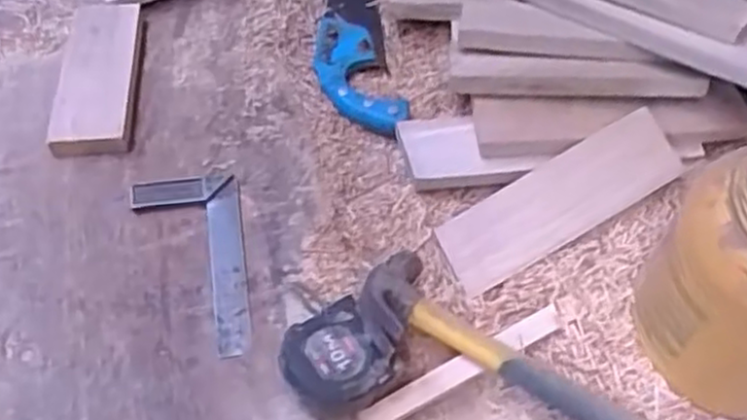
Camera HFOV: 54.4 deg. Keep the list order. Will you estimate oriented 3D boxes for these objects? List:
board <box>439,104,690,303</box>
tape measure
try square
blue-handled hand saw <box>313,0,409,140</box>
[{"bbox_3d":[0.172,-0.009,0.666,0.231,0.013,0.073,-30,82,-4],"label":"board"},{"bbox_3d":[-0.032,0.122,0.582,0.082,0.045,0.081,-23,58,-23],"label":"tape measure"},{"bbox_3d":[-0.162,0.046,0.642,0.096,0.011,0.188,-8,54,-8],"label":"try square"},{"bbox_3d":[-0.030,-0.264,0.866,0.090,0.026,0.418,-3,53,-5],"label":"blue-handled hand saw"}]

